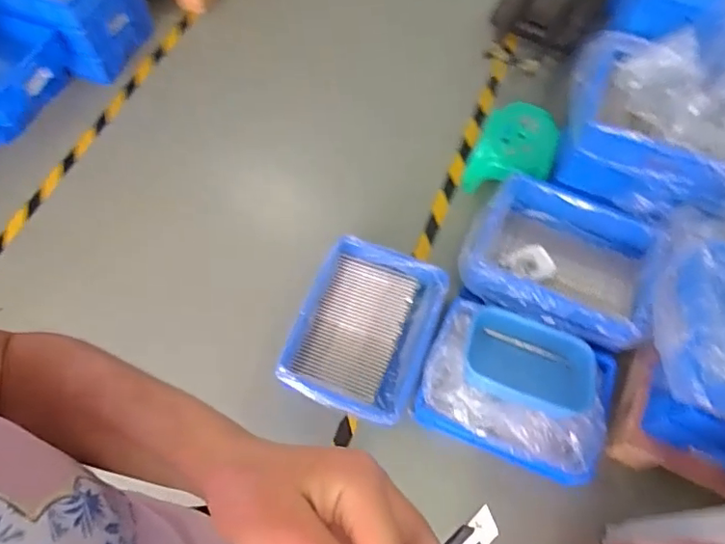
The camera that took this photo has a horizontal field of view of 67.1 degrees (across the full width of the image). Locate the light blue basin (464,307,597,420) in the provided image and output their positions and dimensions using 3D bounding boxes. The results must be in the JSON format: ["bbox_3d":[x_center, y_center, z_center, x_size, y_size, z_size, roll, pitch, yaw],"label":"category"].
[{"bbox_3d":[0.390,0.211,1.275,0.291,0.057,0.204,22,65,9],"label":"light blue basin"}]

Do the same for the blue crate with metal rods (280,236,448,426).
[{"bbox_3d":[-0.001,0.139,1.388,0.338,0.119,0.409,19,65,8],"label":"blue crate with metal rods"}]

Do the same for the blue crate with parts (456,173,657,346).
[{"bbox_3d":[0.475,-0.042,1.375,0.417,0.107,0.350,24,66,10],"label":"blue crate with parts"}]

